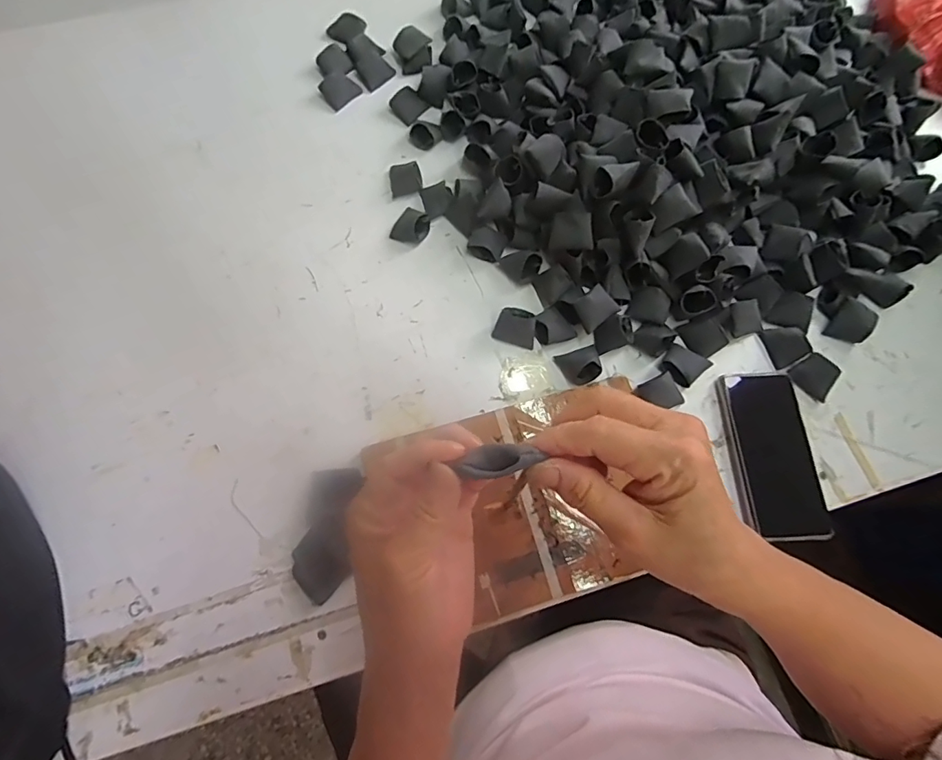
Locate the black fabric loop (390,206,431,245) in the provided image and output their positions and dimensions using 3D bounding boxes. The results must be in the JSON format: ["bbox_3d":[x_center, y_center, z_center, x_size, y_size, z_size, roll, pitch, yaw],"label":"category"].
[{"bbox_3d":[-0.067,-0.175,0.558,0.038,0.013,0.042,21,72,6],"label":"black fabric loop"}]

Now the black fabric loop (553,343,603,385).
[{"bbox_3d":[0.111,-0.015,0.502,0.041,0.028,0.035,-13,72,-6],"label":"black fabric loop"}]

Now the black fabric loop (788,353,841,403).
[{"bbox_3d":[0.353,-0.004,0.506,0.031,0.023,0.043,-40,76,-13],"label":"black fabric loop"}]

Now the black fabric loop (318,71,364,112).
[{"bbox_3d":[-0.163,-0.363,0.619,0.045,0.014,0.039,-36,76,-12],"label":"black fabric loop"}]

